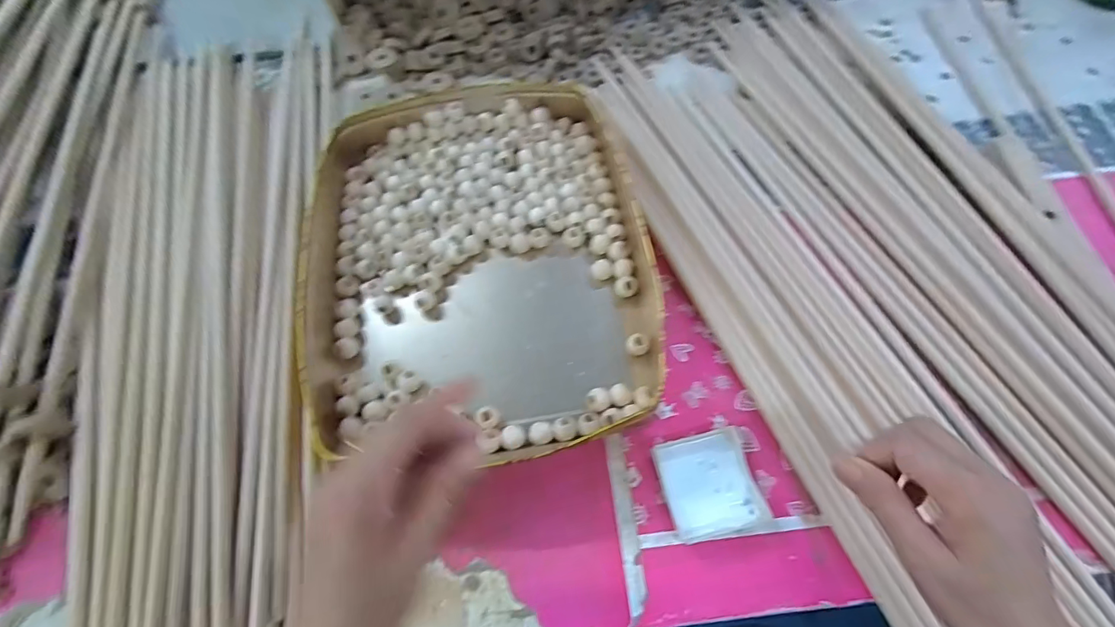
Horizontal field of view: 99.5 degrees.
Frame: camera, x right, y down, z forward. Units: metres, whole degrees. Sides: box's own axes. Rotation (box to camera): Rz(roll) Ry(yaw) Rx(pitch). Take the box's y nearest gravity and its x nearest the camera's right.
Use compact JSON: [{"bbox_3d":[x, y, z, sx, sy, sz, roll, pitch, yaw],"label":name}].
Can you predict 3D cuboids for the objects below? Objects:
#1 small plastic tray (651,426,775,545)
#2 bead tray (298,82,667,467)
[{"bbox_3d":[0.122,0.138,0.382,0.072,0.012,0.075,-16,68,-4],"label":"small plastic tray"},{"bbox_3d":[-0.075,-0.059,0.448,0.308,0.052,0.380,-6,68,0],"label":"bead tray"}]

